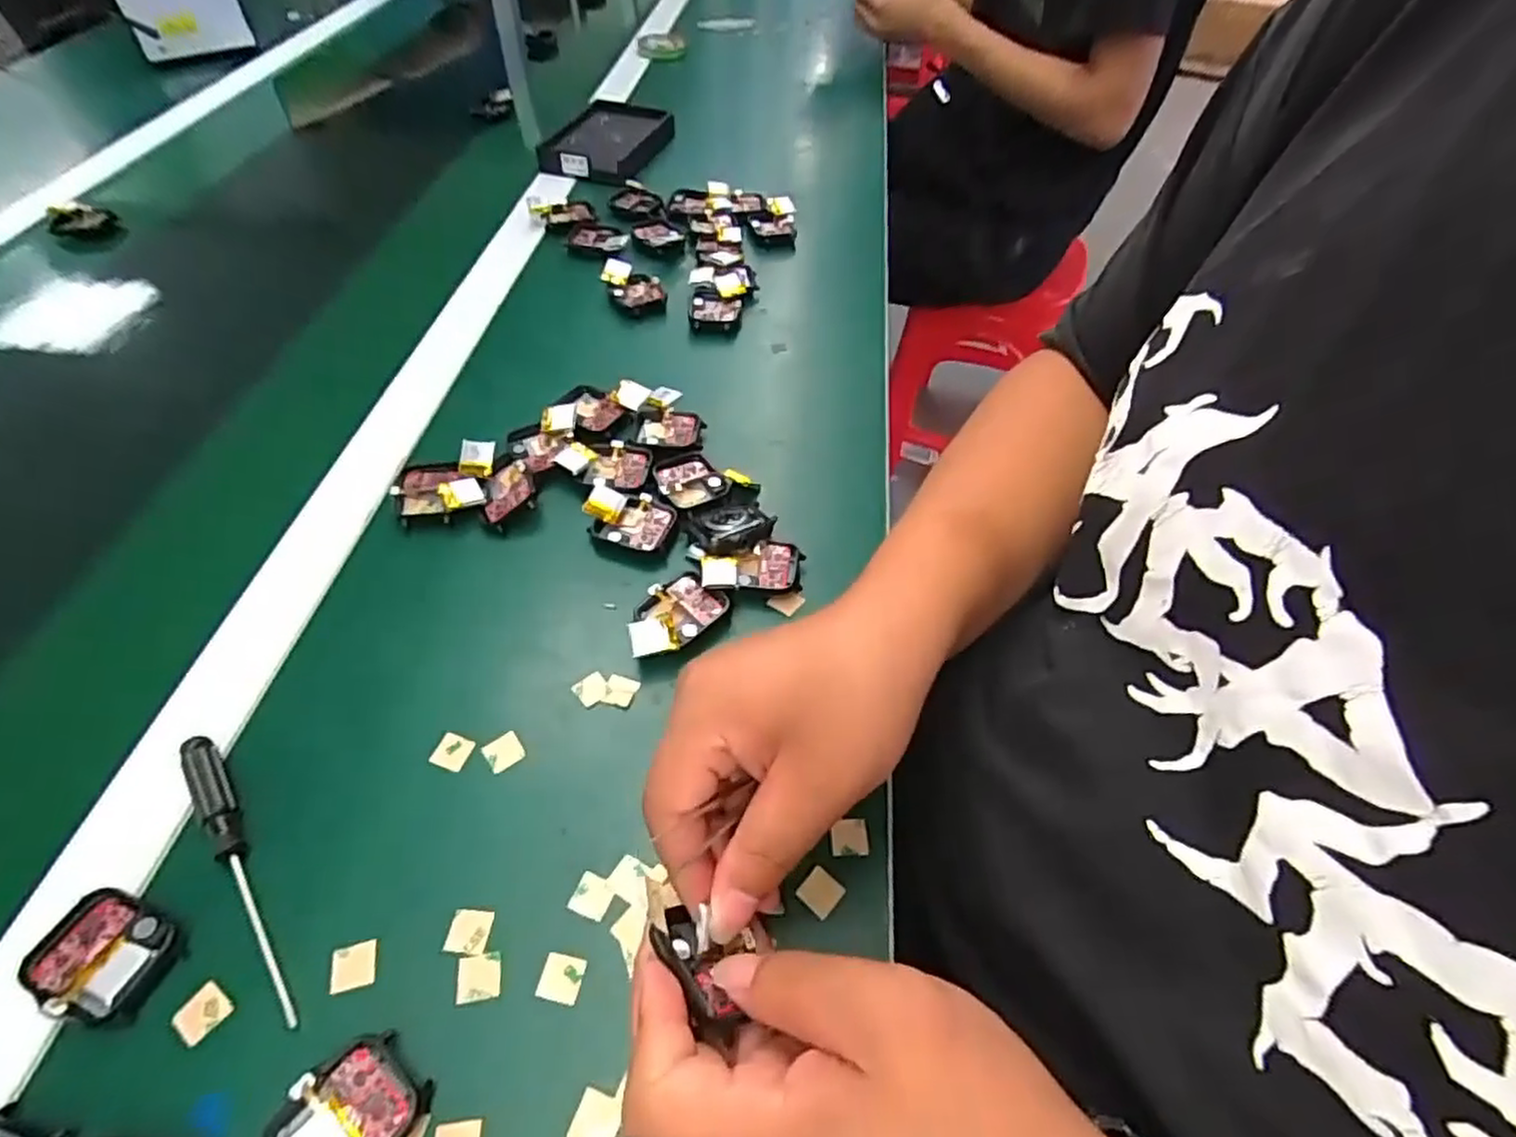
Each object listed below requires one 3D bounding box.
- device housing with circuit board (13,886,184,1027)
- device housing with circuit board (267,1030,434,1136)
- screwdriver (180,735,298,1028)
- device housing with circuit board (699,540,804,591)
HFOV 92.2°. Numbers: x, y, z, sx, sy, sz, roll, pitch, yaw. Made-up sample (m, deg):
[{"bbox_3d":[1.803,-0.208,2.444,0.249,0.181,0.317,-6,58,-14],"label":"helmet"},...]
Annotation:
[{"bbox_3d":[-0.242,0.143,0.269,0.046,0.008,0.038,17,52,13],"label":"device housing with circuit board"},{"bbox_3d":[-0.138,0.184,0.241,0.036,0.013,0.046,33,57,23],"label":"device housing with circuit board"},{"bbox_3d":[-0.207,0.118,0.291,0.013,0.010,0.131,-32,58,-24],"label":"screwdriver"},{"bbox_3d":[-0.003,-0.002,0.393,0.054,0.011,0.033,-3,51,-3],"label":"device housing with circuit board"}]

